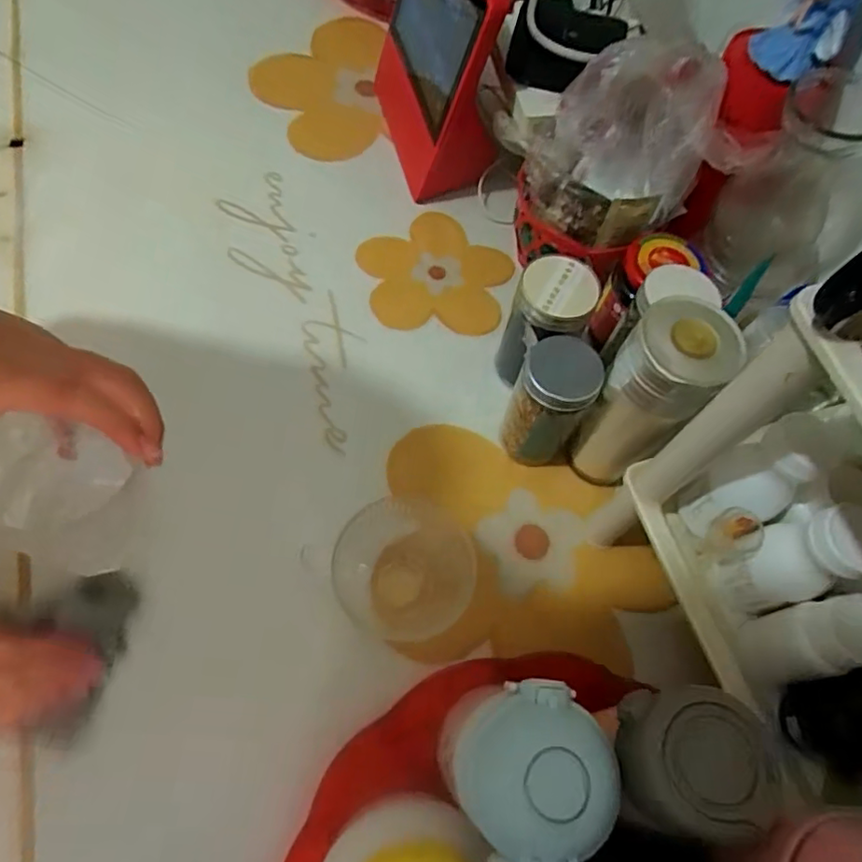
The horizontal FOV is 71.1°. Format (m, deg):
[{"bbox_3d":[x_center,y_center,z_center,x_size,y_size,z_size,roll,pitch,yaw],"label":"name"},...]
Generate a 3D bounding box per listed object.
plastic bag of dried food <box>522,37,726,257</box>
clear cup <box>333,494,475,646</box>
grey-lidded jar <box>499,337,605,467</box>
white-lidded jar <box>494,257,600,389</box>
[{"bbox_3d":[0.156,-0.240,0.505,0.136,0.153,0.077,18,64,3],"label":"plastic bag of dried food"},{"bbox_3d":[-0.018,0.103,0.472,0.103,0.051,0.112,2,64,-4],"label":"clear cup"},{"bbox_3d":[0.097,-0.020,0.492,0.064,0.123,0.056,29,66,9],"label":"grey-lidded jar"},{"bbox_3d":[0.096,-0.089,0.525,0.062,0.118,0.071,5,64,-3],"label":"white-lidded jar"}]

